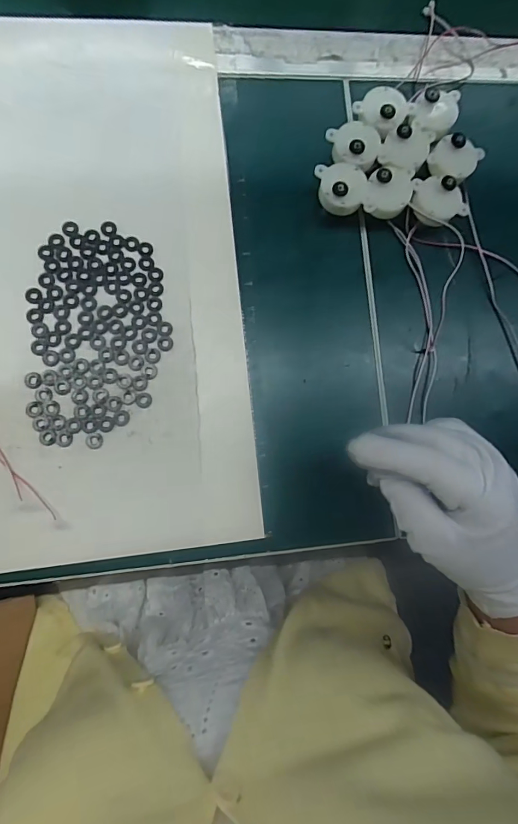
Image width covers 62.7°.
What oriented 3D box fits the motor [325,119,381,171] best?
[{"bbox_3d":[0.068,-0.186,0.295,0.034,0.011,0.035,-19,86,-8],"label":"motor"}]

